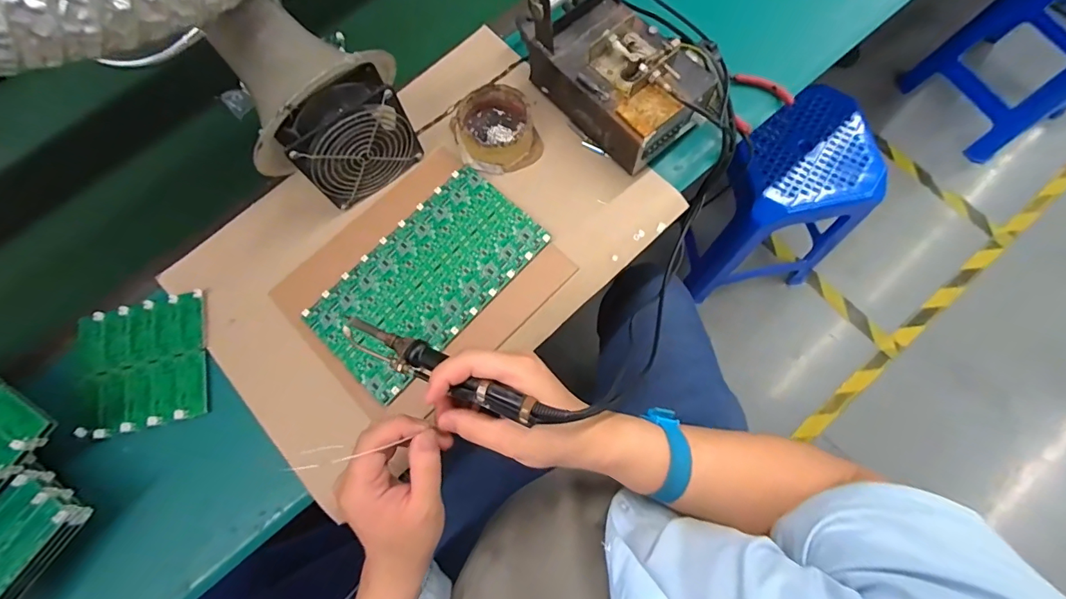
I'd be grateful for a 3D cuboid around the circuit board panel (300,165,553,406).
[{"bbox_3d":[-0.113,-0.025,0.493,0.135,0.007,0.244,43,81,11],"label":"circuit board panel"}]

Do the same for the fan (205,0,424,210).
[{"bbox_3d":[-0.220,-0.202,0.482,0.160,0.162,0.141,-38,78,-7],"label":"fan"}]

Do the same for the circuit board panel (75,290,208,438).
[{"bbox_3d":[-0.414,0.069,0.486,0.130,0.009,0.132,-13,76,-1],"label":"circuit board panel"}]

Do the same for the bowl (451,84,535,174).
[{"bbox_3d":[-0.045,-0.199,0.525,0.090,0.046,0.088,0,76,2],"label":"bowl"}]

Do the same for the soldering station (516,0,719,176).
[{"bbox_3d":[0.088,-0.268,0.495,0.128,0.107,0.220,-38,78,-7],"label":"soldering station"}]

